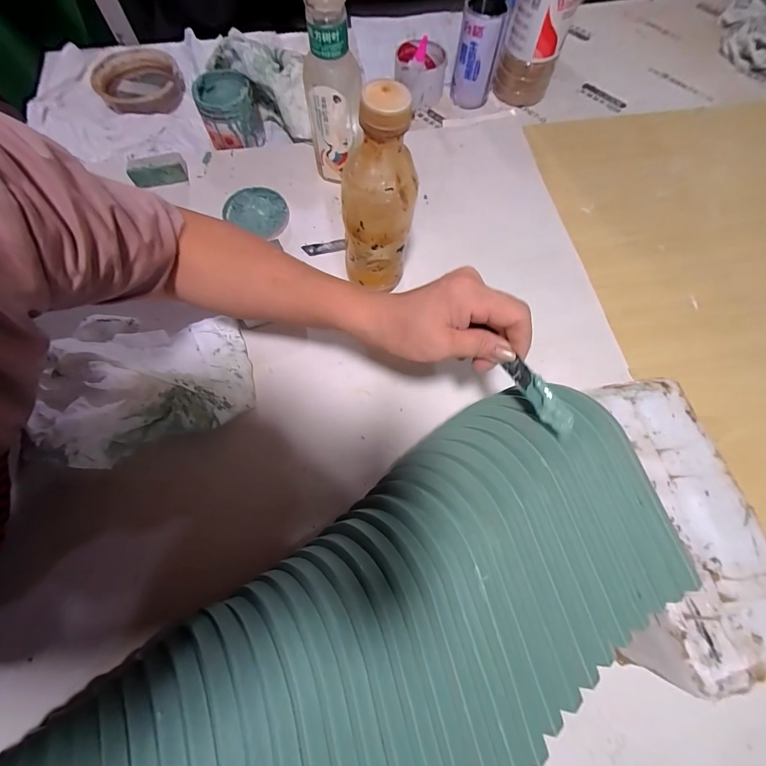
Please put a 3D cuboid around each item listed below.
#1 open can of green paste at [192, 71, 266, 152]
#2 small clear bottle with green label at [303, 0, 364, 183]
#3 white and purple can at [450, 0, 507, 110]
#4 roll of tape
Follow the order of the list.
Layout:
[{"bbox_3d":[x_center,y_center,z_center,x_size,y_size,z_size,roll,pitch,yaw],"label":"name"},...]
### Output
[{"bbox_3d":[-0.223,-0.399,0.516,0.077,0.057,0.090,-13,70,-5],"label":"open can of green paste"},{"bbox_3d":[-0.060,-0.337,0.420,0.065,0.200,0.064,-8,70,-4],"label":"small clear bottle with green label"},{"bbox_3d":[0.144,-0.506,0.548,0.065,0.121,0.067,6,69,2],"label":"white and purple can"},{"bbox_3d":[-0.388,-0.482,0.571,0.121,0.035,0.136,-5,69,-3],"label":"roll of tape"}]

